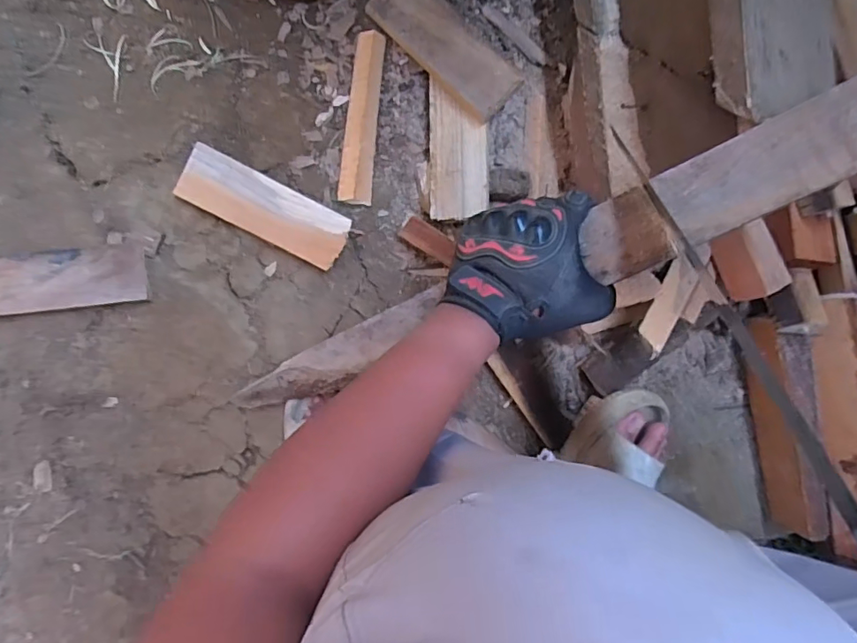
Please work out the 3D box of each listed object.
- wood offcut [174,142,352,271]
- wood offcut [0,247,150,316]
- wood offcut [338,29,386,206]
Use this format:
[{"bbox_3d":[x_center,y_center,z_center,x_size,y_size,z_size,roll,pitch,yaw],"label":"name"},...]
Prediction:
[{"bbox_3d":[-0.169,-0.117,0.563,0.173,0.024,0.059,27,89,-6],"label":"wood offcut"},{"bbox_3d":[-0.375,-0.041,0.543,0.174,0.018,0.057,-7,93,-5],"label":"wood offcut"},{"bbox_3d":[-0.071,-0.216,0.571,0.035,0.020,0.179,5,92,-6],"label":"wood offcut"}]

